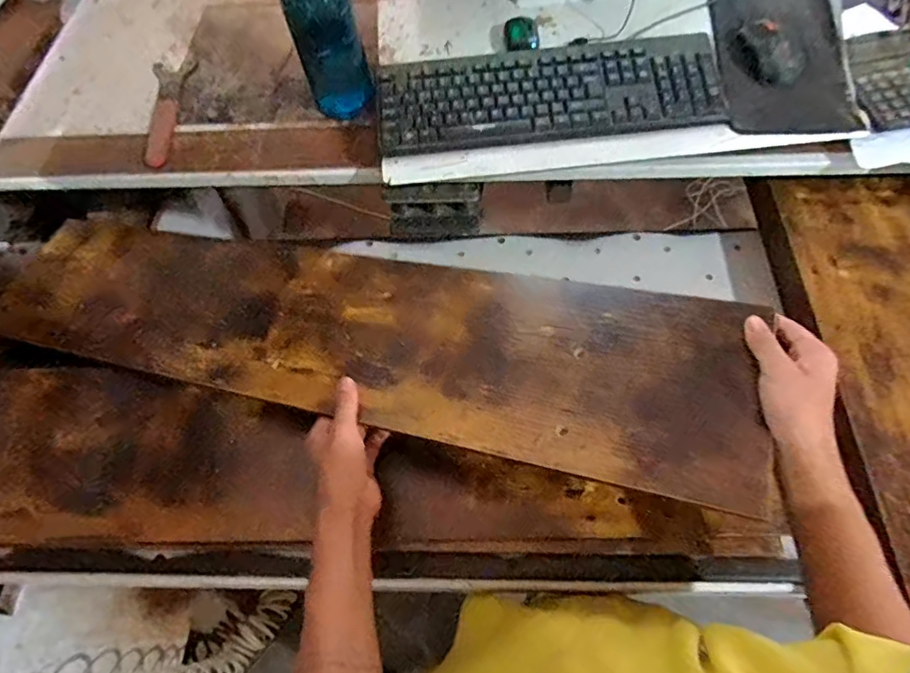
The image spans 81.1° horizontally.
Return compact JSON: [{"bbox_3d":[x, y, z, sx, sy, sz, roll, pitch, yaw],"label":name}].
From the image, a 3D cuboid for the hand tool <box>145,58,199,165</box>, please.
[{"bbox_3d":[-0.428,-0.338,0.796,0.065,0.027,0.214,-7,60,-1],"label":"hand tool"}]

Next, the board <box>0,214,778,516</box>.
[{"bbox_3d":[-0.161,-0.030,0.640,0.954,0.014,0.229,11,61,19],"label":"board"}]

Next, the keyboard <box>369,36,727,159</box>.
[{"bbox_3d":[0.115,-0.306,0.682,0.425,0.027,0.132,-3,77,2],"label":"keyboard"}]

